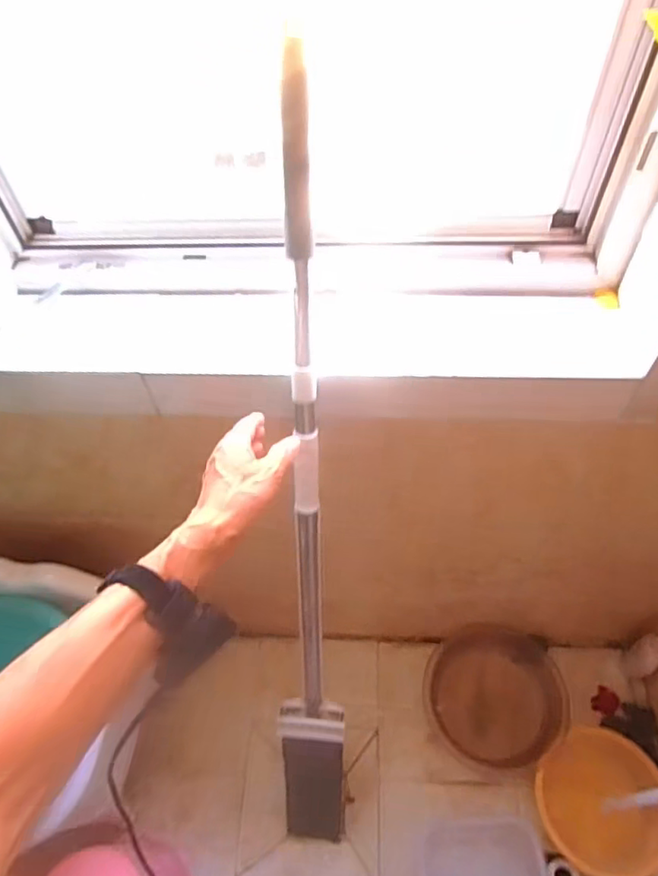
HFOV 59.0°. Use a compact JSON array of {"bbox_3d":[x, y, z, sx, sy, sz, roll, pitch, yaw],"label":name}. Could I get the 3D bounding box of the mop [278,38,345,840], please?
[{"bbox_3d":[-0.030,0.230,0.878,0.110,1.332,0.124,3,34,4],"label":"mop"}]

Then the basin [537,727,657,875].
[{"bbox_3d":[0.538,0.712,1.125,0.230,0.075,0.242,-1,55,1],"label":"basin"}]

